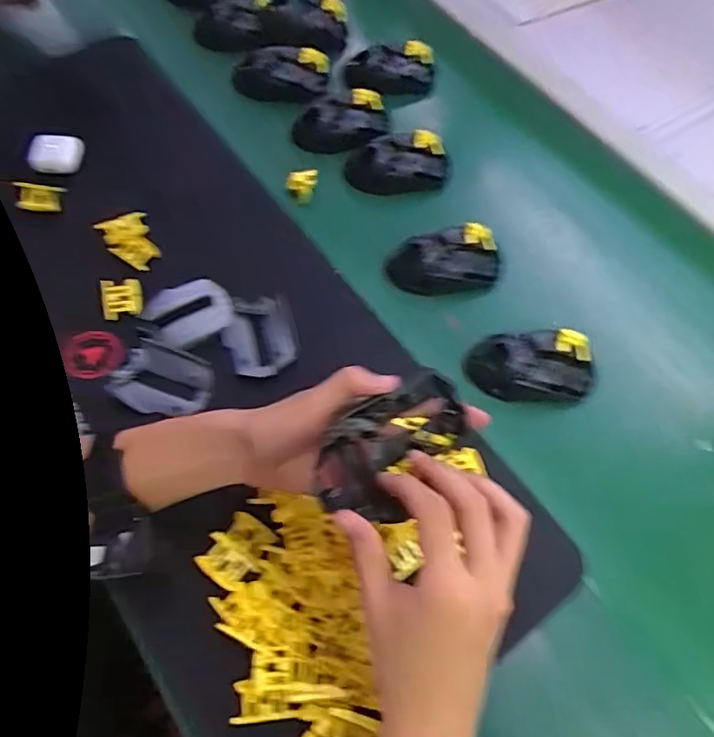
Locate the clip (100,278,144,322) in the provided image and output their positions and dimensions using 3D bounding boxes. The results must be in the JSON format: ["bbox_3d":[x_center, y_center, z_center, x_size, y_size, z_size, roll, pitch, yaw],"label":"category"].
[{"bbox_3d":[-0.218,-0.065,0.547,0.036,0.011,0.040,-15,64,-10],"label":"clip"}]

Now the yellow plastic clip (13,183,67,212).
[{"bbox_3d":[-0.314,-0.170,0.585,0.043,0.016,0.026,-2,63,-4],"label":"yellow plastic clip"}]

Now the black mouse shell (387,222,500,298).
[{"bbox_3d":[0.089,-0.106,0.587,0.113,0.030,0.063,-14,64,-12],"label":"black mouse shell"}]

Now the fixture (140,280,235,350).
[{"bbox_3d":[-0.155,-0.047,0.536,0.081,0.016,0.059,-20,66,-14],"label":"fixture"}]

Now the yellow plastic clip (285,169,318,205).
[{"bbox_3d":[-0.059,-0.196,0.637,0.033,0.036,0.017,-5,36,-8],"label":"yellow plastic clip"}]

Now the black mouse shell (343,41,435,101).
[{"bbox_3d":[0.044,-0.367,0.727,0.113,0.038,0.063,-11,64,-10],"label":"black mouse shell"}]

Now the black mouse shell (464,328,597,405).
[{"bbox_3d":[0.162,0.000,0.538,0.119,0.033,0.062,-4,63,-7],"label":"black mouse shell"}]

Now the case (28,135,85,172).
[{"bbox_3d":[-0.308,-0.218,0.605,0.051,0.019,0.036,-5,63,-6],"label":"case"}]

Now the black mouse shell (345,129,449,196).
[{"bbox_3d":[0.049,-0.225,0.654,0.119,0.033,0.057,-12,64,-11],"label":"black mouse shell"}]

